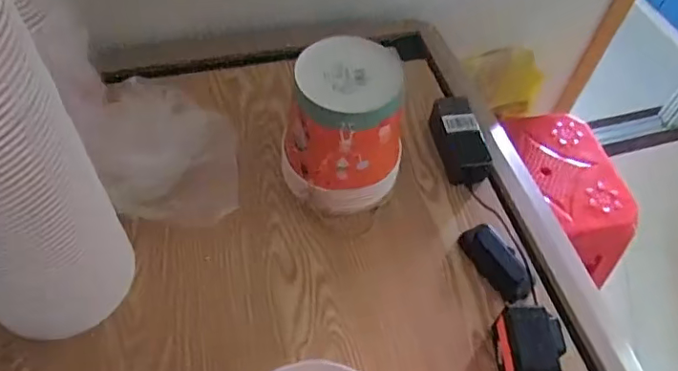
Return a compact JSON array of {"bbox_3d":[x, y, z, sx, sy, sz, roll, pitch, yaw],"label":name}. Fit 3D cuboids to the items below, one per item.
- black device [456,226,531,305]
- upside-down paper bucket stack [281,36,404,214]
[{"bbox_3d":[0.206,0.099,0.709,0.049,0.024,0.110,-22,59,-20],"label":"black device"},{"bbox_3d":[0.006,-0.066,0.707,0.140,0.191,0.137,-29,61,-24],"label":"upside-down paper bucket stack"}]

